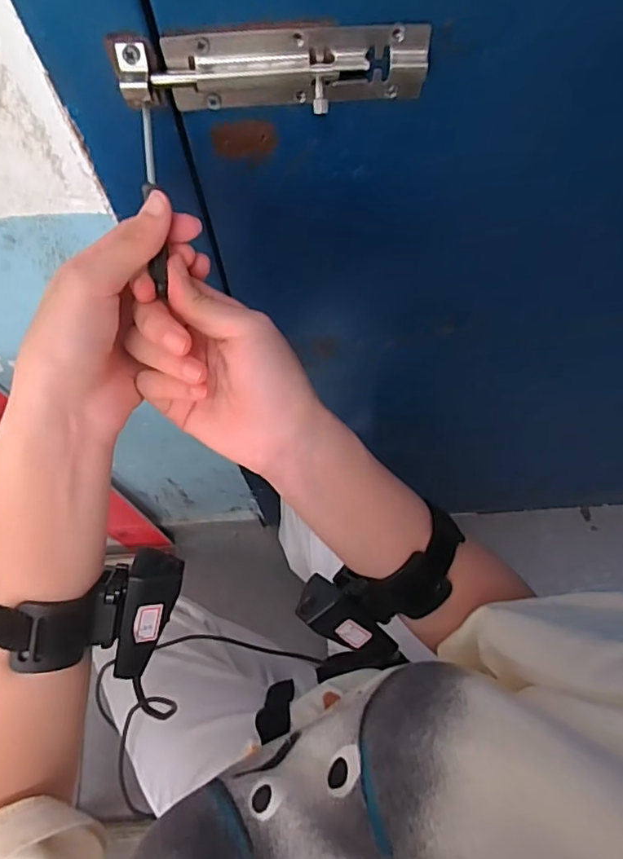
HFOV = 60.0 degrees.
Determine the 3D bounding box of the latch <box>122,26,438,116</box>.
[{"bbox_3d":[-0.016,-0.167,0.257,0.141,0.034,0.021,-6,68,-1],"label":"latch"}]

